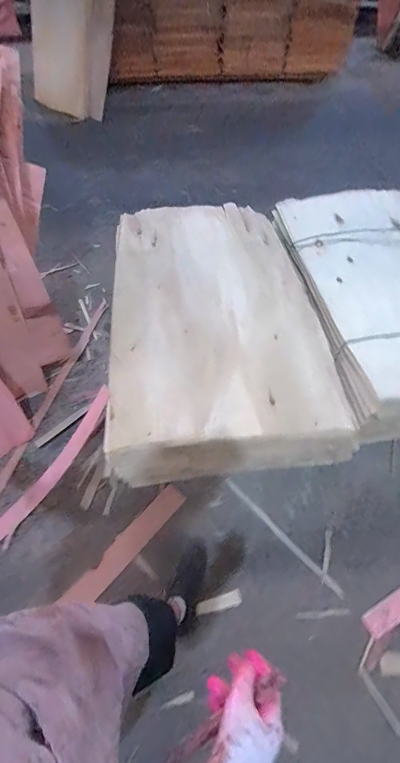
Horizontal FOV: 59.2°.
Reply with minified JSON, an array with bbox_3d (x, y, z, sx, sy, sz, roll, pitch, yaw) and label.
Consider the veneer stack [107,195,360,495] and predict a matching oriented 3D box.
[{"bbox_3d":[0.061,-0.256,1.516,0.821,0.307,1.312,-5,59,-3],"label":"veneer stack"}]

